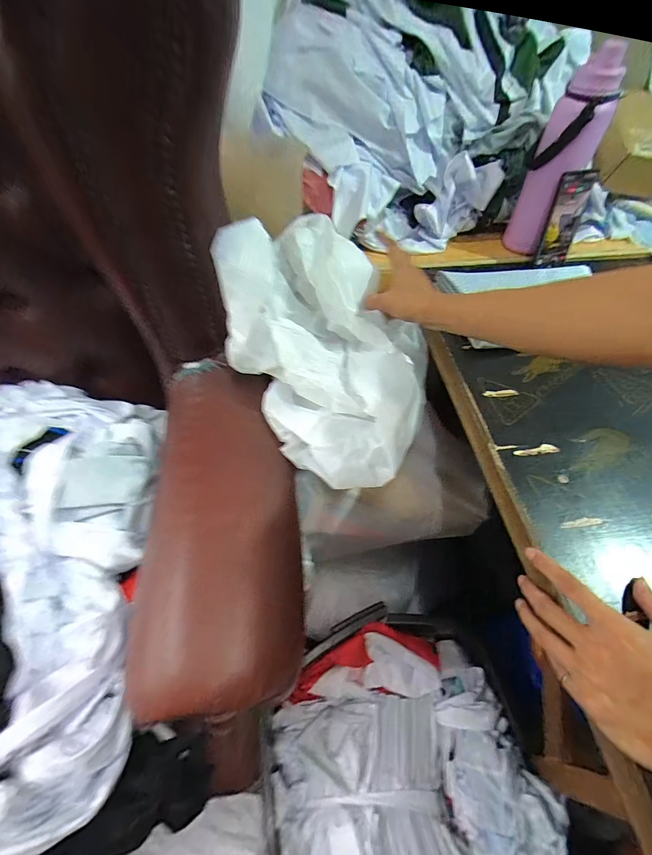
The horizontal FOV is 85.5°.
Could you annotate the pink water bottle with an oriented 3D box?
[{"bbox_3d":[0.432,-0.487,0.661,0.099,0.295,0.110,26,57,18],"label":"pink water bottle"}]

